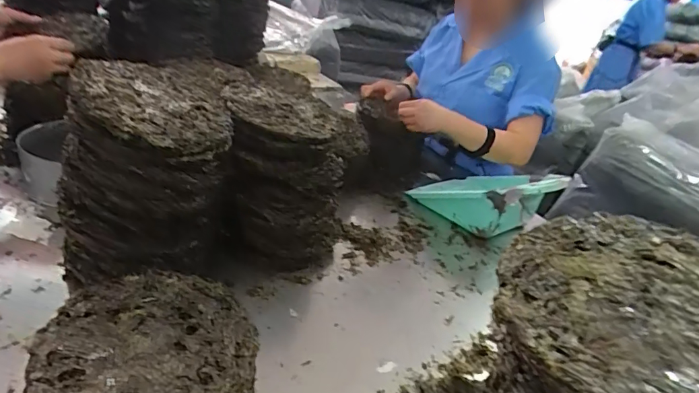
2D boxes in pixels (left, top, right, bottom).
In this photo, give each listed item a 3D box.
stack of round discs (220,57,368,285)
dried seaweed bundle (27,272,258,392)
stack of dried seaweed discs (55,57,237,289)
[{"bbox_3d":[-0.116,-0.027,0.775,0.208,0.261,0.214,4,30,-16],"label":"stack of round discs"},{"bbox_3d":[-0.204,0.199,0.472,0.198,0.140,0.190,11,29,-5],"label":"dried seaweed bundle"},{"bbox_3d":[-0.283,-0.037,0.639,0.209,0.238,0.198,2,32,-20],"label":"stack of dried seaweed discs"}]

